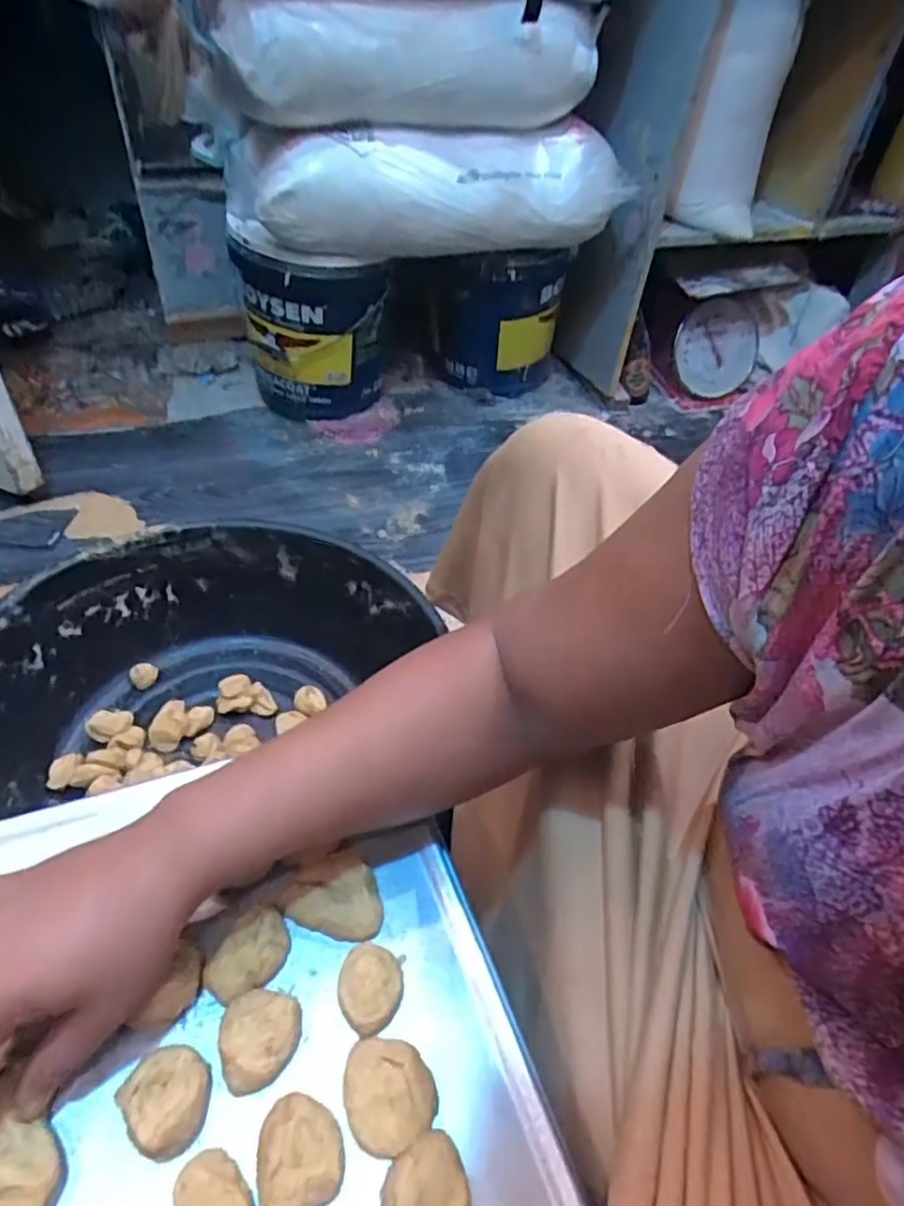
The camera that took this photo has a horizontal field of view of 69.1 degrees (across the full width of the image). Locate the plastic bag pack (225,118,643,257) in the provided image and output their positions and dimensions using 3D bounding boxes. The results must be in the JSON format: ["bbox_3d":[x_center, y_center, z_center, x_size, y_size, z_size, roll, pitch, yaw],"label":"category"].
[{"bbox_3d":[-0.066,-0.721,1.109,0.652,0.185,0.294,3,47,-4],"label":"plastic bag pack"}]

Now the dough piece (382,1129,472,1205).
[{"bbox_3d":[-0.011,0.256,0.283,0.037,0.010,0.038,3,47,-3],"label":"dough piece"}]

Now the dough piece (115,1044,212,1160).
[{"bbox_3d":[-0.129,0.225,0.299,0.034,0.016,0.041,-32,58,-30],"label":"dough piece"}]

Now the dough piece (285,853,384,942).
[{"bbox_3d":[-0.065,0.165,0.372,0.053,0.012,0.040,9,47,2],"label":"dough piece"}]

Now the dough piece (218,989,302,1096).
[{"bbox_3d":[-0.093,0.211,0.316,0.036,0.016,0.039,7,47,0],"label":"dough piece"}]

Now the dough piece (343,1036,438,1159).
[{"bbox_3d":[-0.031,0.230,0.311,0.041,0.013,0.048,-24,54,-26],"label":"dough piece"}]

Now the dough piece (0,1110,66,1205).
[{"bbox_3d":[-0.184,0.241,0.276,0.030,0.016,0.043,-33,59,-31],"label":"dough piece"}]

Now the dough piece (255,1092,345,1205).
[{"bbox_3d":[-0.067,0.242,0.290,0.036,0.010,0.041,-5,48,-11],"label":"dough piece"}]

